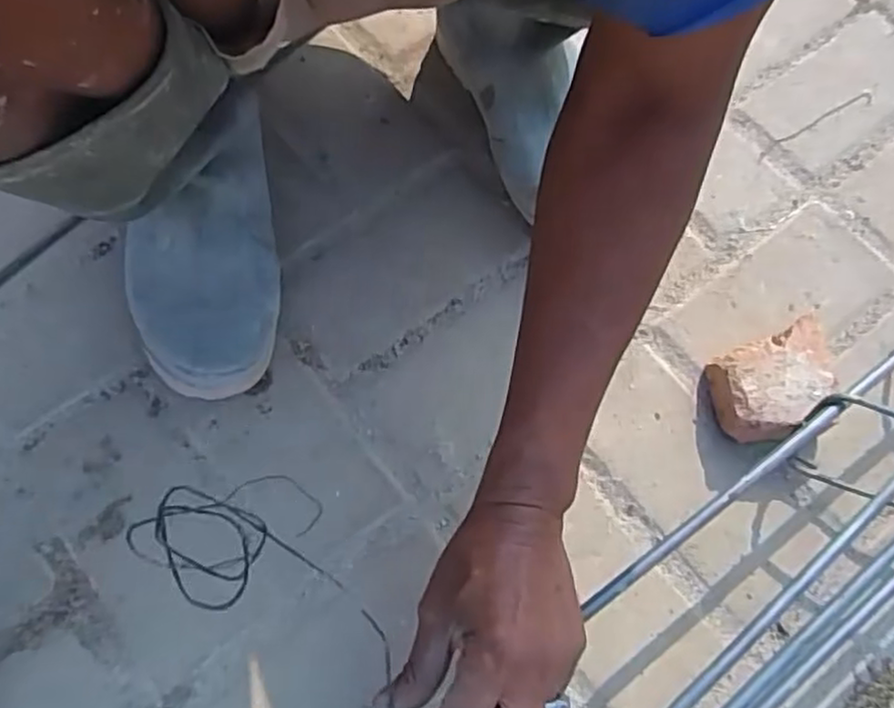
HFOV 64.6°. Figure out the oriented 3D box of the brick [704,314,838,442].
[{"bbox_3d":[0.239,0.024,0.518,0.087,0.042,0.071,-20,71,-10],"label":"brick"}]

